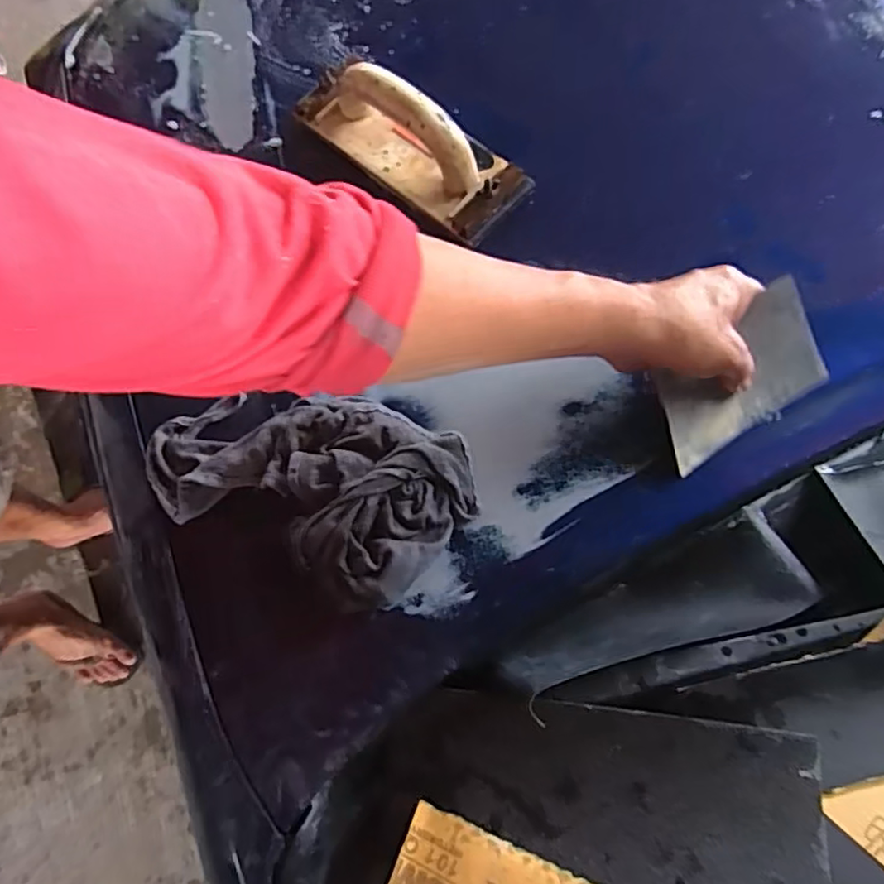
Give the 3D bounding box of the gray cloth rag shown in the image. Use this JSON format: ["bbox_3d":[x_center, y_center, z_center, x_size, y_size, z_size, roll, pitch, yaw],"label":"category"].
[{"bbox_3d":[-0.105,0.029,0.485,0.268,0.074,0.142,19,79,3],"label":"gray cloth rag"}]

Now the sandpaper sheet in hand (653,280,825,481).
[{"bbox_3d":[0.222,-0.051,0.476,0.141,0.015,0.096,-31,117,-8],"label":"sandpaper sheet in hand"}]

